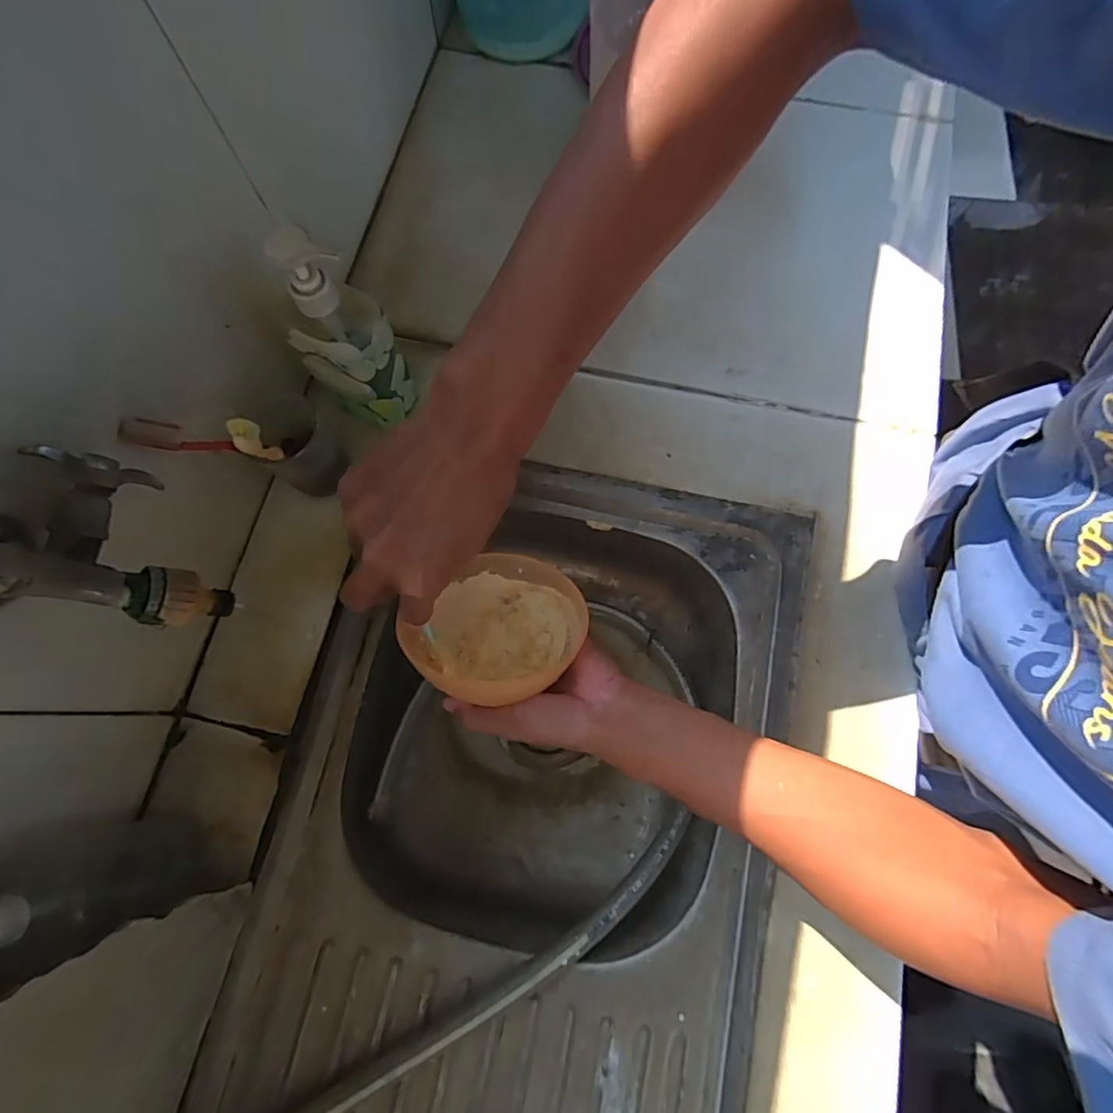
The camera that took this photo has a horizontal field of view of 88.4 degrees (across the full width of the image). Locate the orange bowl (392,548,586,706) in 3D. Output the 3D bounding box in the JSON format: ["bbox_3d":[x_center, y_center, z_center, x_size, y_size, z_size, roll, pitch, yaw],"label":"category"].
[{"bbox_3d":[-0.043,0.055,0.435,0.110,0.047,0.116,0,75,0],"label":"orange bowl"}]

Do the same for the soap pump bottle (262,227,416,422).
[{"bbox_3d":[-0.171,-0.174,0.469,0.074,0.193,0.064,-33,77,-8],"label":"soap pump bottle"}]

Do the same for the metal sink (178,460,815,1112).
[{"bbox_3d":[-0.039,0.289,0.503,0.399,0.139,0.741,12,75,3],"label":"metal sink"}]

